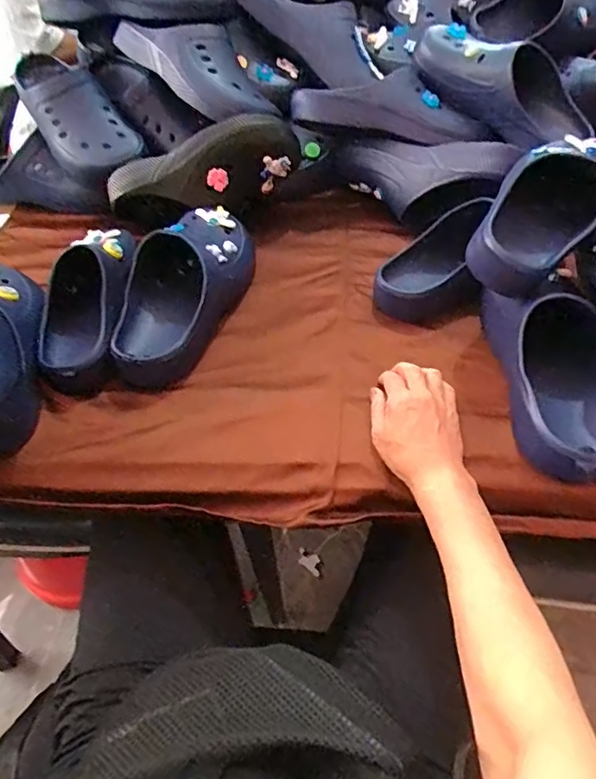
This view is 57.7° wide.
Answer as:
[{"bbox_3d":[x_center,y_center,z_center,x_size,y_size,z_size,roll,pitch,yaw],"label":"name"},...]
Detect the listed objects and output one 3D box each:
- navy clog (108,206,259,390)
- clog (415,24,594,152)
[{"bbox_3d":[-0.136,-0.130,0.635,0.119,0.070,0.286,12,49,14],"label":"navy clog"},{"bbox_3d":[0.277,-0.419,0.731,0.267,0.086,0.095,38,59,15],"label":"clog"}]

